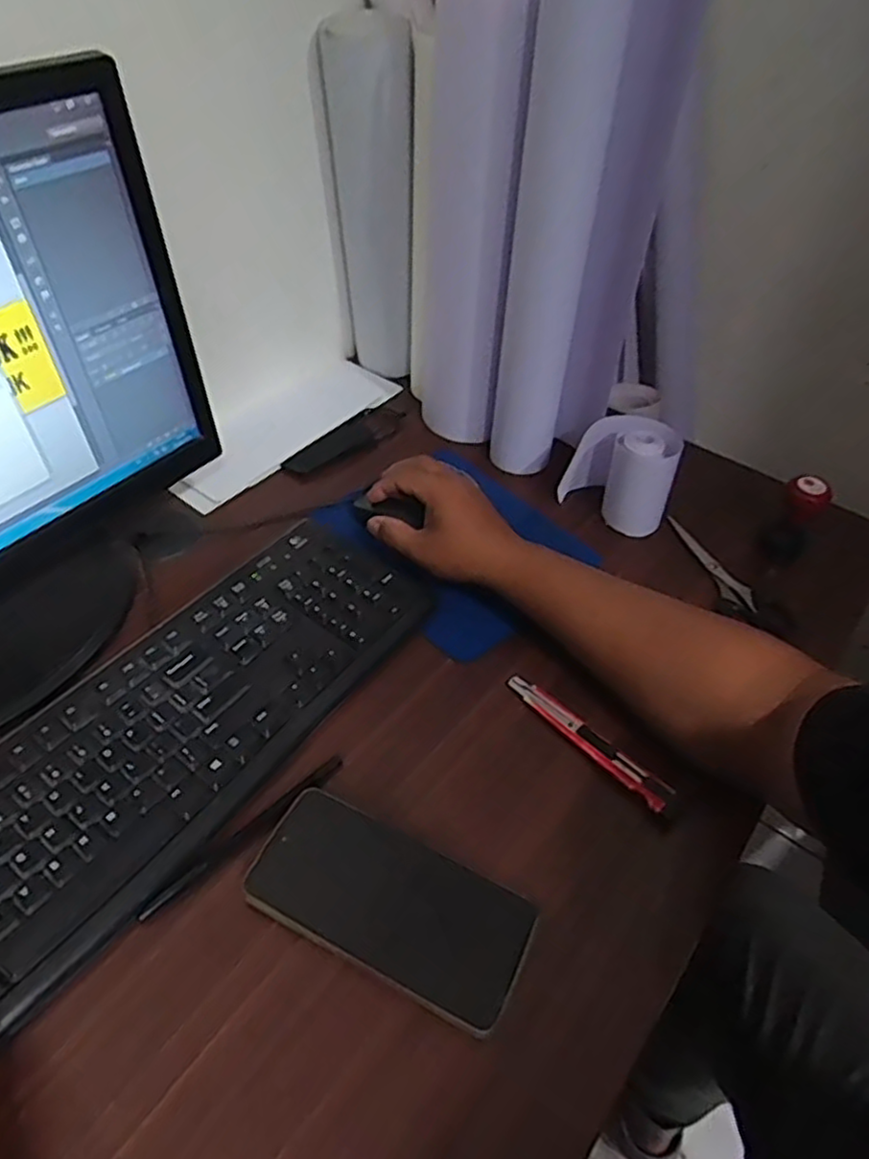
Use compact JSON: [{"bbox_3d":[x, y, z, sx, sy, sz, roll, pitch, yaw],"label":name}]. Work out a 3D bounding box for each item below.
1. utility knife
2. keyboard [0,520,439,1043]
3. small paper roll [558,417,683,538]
[{"bbox_3d":[0.106,0.111,0.506,0.018,0.013,0.135,-33,57,-30],"label":"utility knife"},{"bbox_3d":[-0.183,0.105,0.486,0.157,0.016,0.417,33,54,24],"label":"keyboard"},{"bbox_3d":[0.168,-0.100,0.655,0.095,0.093,0.058,13,47,8],"label":"small paper roll"}]

